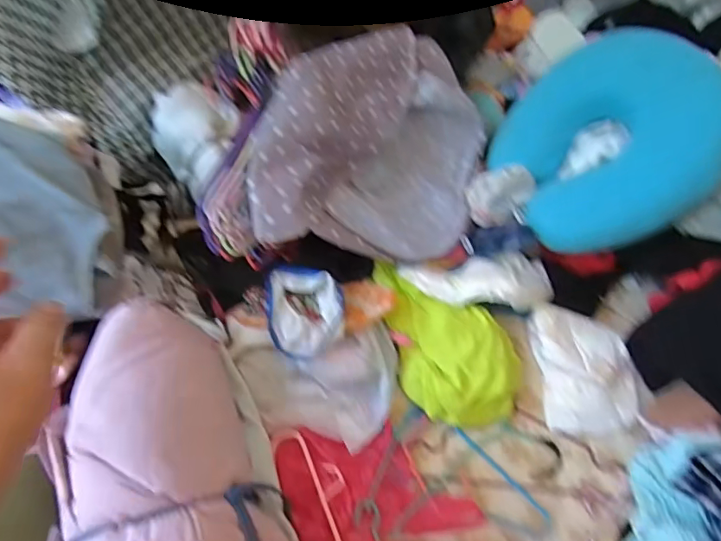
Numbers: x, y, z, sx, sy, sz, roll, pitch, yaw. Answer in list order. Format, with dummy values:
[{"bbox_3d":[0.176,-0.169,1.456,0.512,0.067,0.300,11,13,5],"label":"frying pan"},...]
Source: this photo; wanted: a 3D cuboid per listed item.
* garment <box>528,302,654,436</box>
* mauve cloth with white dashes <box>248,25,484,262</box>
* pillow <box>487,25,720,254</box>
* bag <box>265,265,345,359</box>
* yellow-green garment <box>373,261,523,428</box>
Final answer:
[{"bbox_3d":[0.291,0.120,0.642,0.132,0.037,0.157,-2,55,-4],"label":"garment"},{"bbox_3d":[0.028,-0.178,0.678,0.347,0.066,0.330,8,77,-34],"label":"mauve cloth with white dashes"},{"bbox_3d":[0.338,-0.168,0.689,0.090,0.274,0.284,20,41,-46],"label":"pillow"},{"bbox_3d":[-0.064,0.049,0.595,0.085,0.051,0.095,-2,55,-4],"label":"bag"},{"bbox_3d":[0.112,0.084,0.637,0.141,0.048,0.213,-10,56,-10],"label":"yellow-green garment"}]

